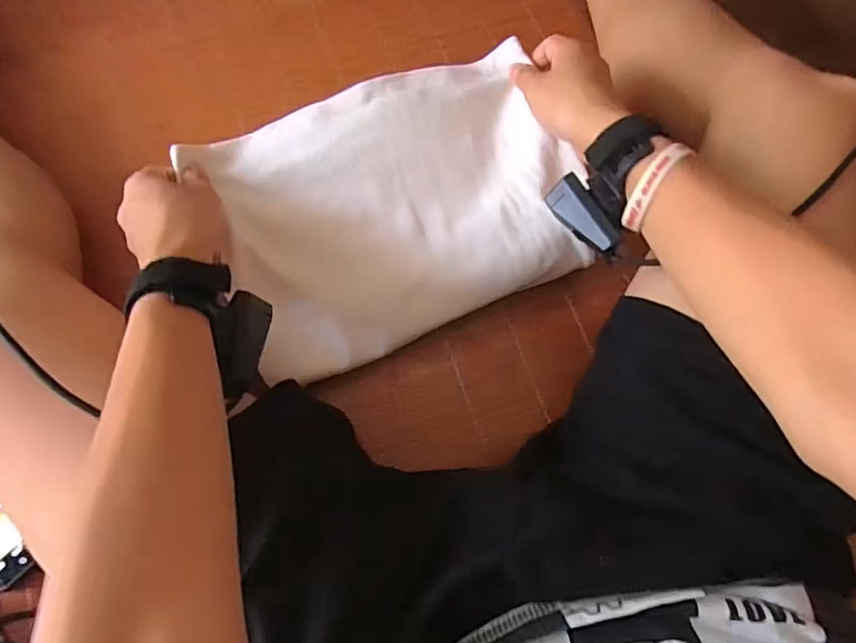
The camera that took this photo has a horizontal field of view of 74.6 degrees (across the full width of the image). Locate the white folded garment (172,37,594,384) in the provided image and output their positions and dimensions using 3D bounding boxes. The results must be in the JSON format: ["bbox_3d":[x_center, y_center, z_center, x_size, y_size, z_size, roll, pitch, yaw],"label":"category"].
[{"bbox_3d":[-0.037,-0.099,0.482,0.331,0.045,0.241,-21,85,-7],"label":"white folded garment"}]

